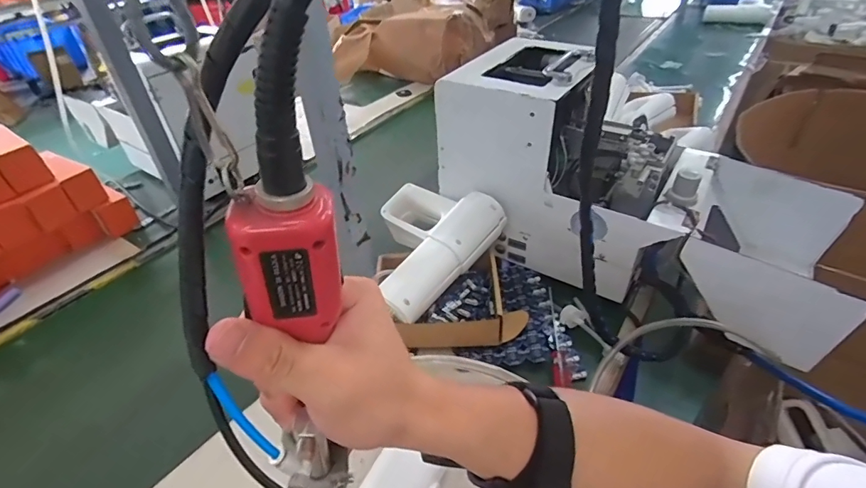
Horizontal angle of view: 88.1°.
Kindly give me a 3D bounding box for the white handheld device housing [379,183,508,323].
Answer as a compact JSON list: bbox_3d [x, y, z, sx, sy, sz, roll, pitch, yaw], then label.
[{"bbox_3d":[-0.030,-0.013,0.628,0.190,0.070,0.205,29,49,33],"label":"white handheld device housing"}]

